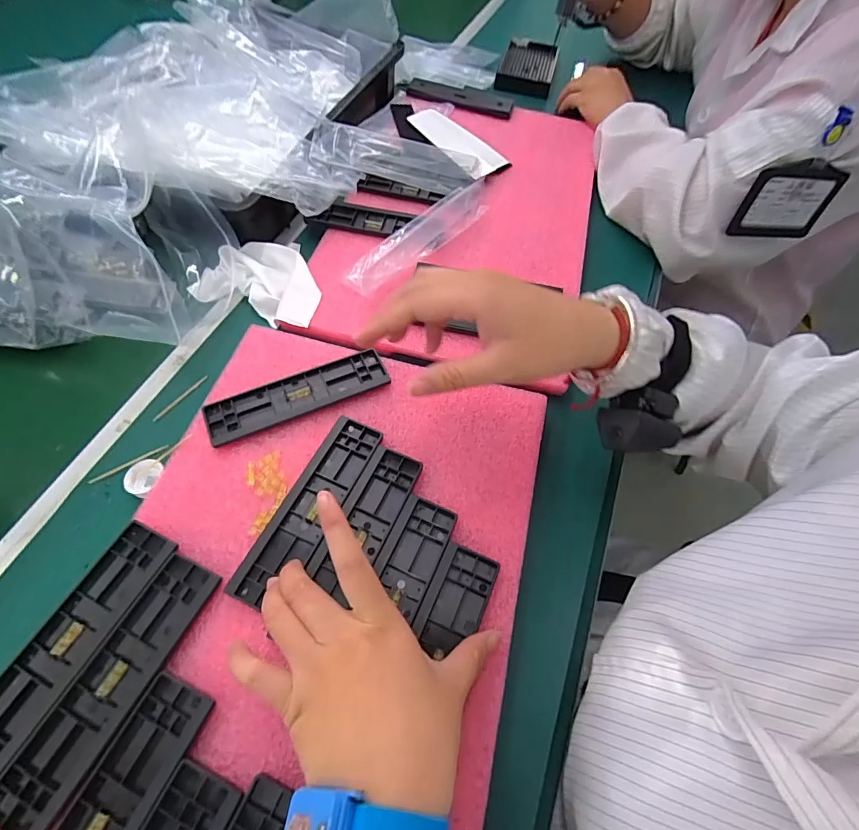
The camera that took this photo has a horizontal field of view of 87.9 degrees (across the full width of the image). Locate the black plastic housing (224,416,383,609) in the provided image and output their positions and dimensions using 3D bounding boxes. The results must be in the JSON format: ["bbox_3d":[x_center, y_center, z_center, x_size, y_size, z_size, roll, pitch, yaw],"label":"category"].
[{"bbox_3d":[-0.093,0.069,0.347,0.043,0.005,0.157,26,61,11],"label":"black plastic housing"}]

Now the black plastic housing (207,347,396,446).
[{"bbox_3d":[-0.117,-0.018,0.402,0.160,0.007,0.042,-22,64,-15],"label":"black plastic housing"}]

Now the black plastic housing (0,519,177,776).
[{"bbox_3d":[-0.237,0.148,0.294,0.043,0.005,0.156,24,62,10],"label":"black plastic housing"}]

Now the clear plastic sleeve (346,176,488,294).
[{"bbox_3d":[-0.002,-0.212,0.506,0.057,0.023,0.227,39,65,18],"label":"clear plastic sleeve"}]

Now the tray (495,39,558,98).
[{"bbox_3d":[0.166,-0.591,0.754,0.088,0.028,0.155,14,59,4],"label":"tray"}]

